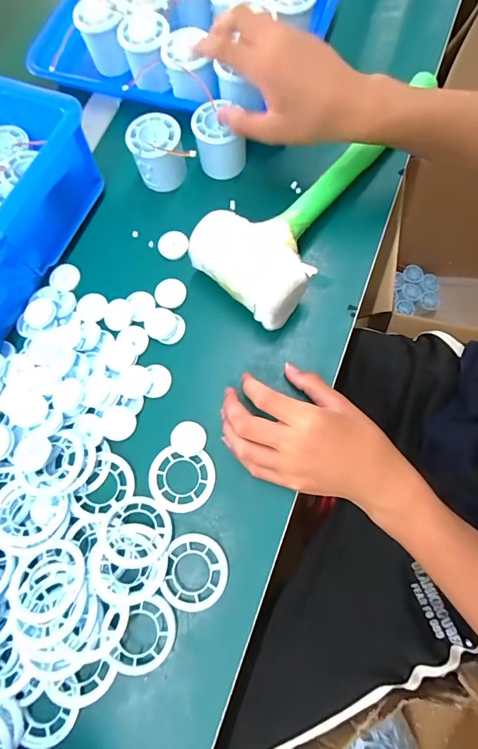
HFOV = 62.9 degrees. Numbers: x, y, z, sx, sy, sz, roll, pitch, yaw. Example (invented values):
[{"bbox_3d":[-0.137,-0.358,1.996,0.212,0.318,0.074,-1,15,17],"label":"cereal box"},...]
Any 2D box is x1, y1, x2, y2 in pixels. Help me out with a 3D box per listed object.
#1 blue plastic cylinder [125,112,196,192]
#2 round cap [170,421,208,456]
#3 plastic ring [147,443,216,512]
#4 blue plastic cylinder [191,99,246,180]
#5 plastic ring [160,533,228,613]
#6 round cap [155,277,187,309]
[{"bbox_3d":[-0.086,-0.237,0.421,0.056,0.059,0.062,-38,75,-7],"label":"blue plastic cylinder"},{"bbox_3d":[-0.046,0.058,0.354,0.030,0.004,0.030,0,73,0],"label":"round cap"},{"bbox_3d":[-0.051,0.093,0.347,0.058,0.005,0.053,0,73,0],"label":"plastic ring"},{"bbox_3d":[-0.021,-0.245,0.418,0.050,0.056,0.055,-9,73,-2],"label":"blue plastic cylinder"},{"bbox_3d":[-0.035,0.164,0.324,0.052,0.006,0.056,9,73,3],"label":"plastic ring"},{"bbox_3d":[-0.070,-0.083,0.399,0.031,0.004,0.033,0,73,0],"label":"round cap"}]

